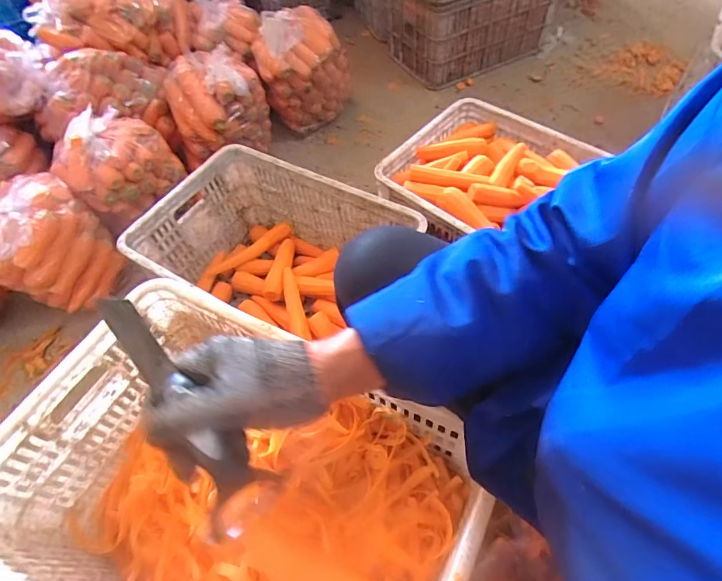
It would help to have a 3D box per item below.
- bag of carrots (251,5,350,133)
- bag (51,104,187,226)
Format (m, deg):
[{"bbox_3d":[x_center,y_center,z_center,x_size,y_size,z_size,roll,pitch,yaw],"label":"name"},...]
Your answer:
[{"bbox_3d":[-0.180,-0.688,1.317,0.257,0.297,0.204,-38,61,-19],"label":"bag of carrots"},{"bbox_3d":[-0.614,-0.319,1.050,0.211,0.197,0.246,18,60,16],"label":"bag"}]

